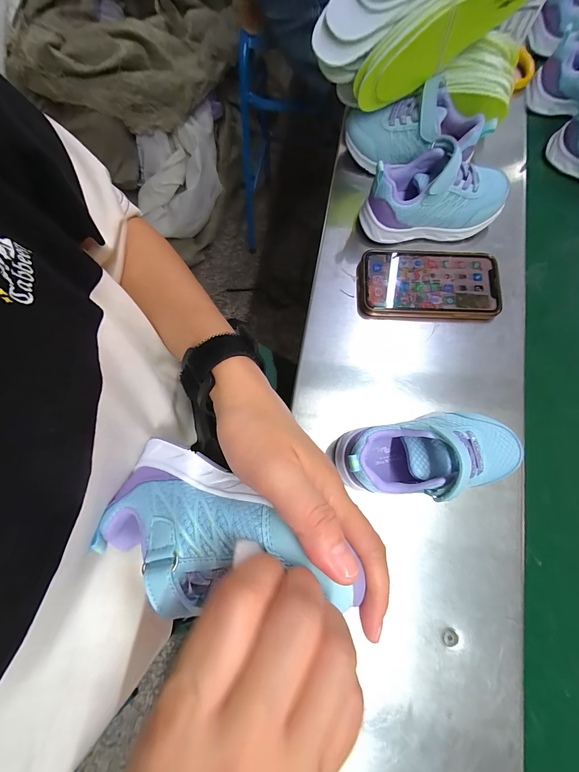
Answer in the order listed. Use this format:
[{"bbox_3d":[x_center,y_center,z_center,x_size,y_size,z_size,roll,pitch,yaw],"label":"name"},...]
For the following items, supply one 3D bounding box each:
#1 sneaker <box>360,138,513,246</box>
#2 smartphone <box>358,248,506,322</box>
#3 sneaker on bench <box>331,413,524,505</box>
[{"bbox_3d":[0.162,-0.209,0.325,0.155,0.069,0.062,-4,76,-3],"label":"sneaker"},{"bbox_3d":[0.156,-0.113,0.339,0.153,0.019,0.080,3,76,-1],"label":"smartphone"},{"bbox_3d":[0.126,0.062,0.263,0.153,0.079,0.058,-9,76,-4],"label":"sneaker on bench"}]

